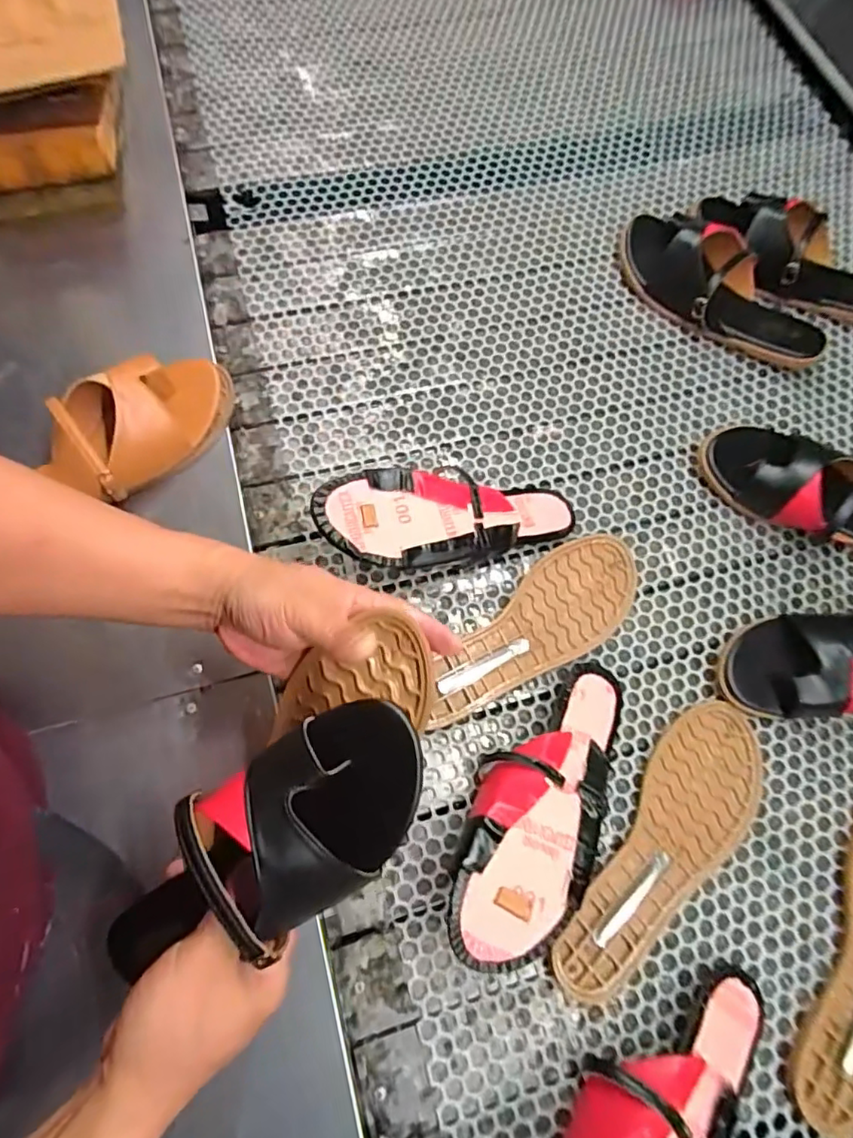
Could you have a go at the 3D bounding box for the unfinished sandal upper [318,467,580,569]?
[{"bbox_3d":[0.020,-0.050,0.519,0.240,0.044,0.102,-3,70,-24],"label":"unfinished sandal upper"}]

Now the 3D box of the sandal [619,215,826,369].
[{"bbox_3d":[0.316,-0.304,0.622,0.254,0.064,0.086,40,74,11],"label":"sandal"}]

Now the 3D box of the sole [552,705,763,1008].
[{"bbox_3d":[0.198,0.227,0.466,0.080,0.016,0.255,35,74,9],"label":"sole"}]

